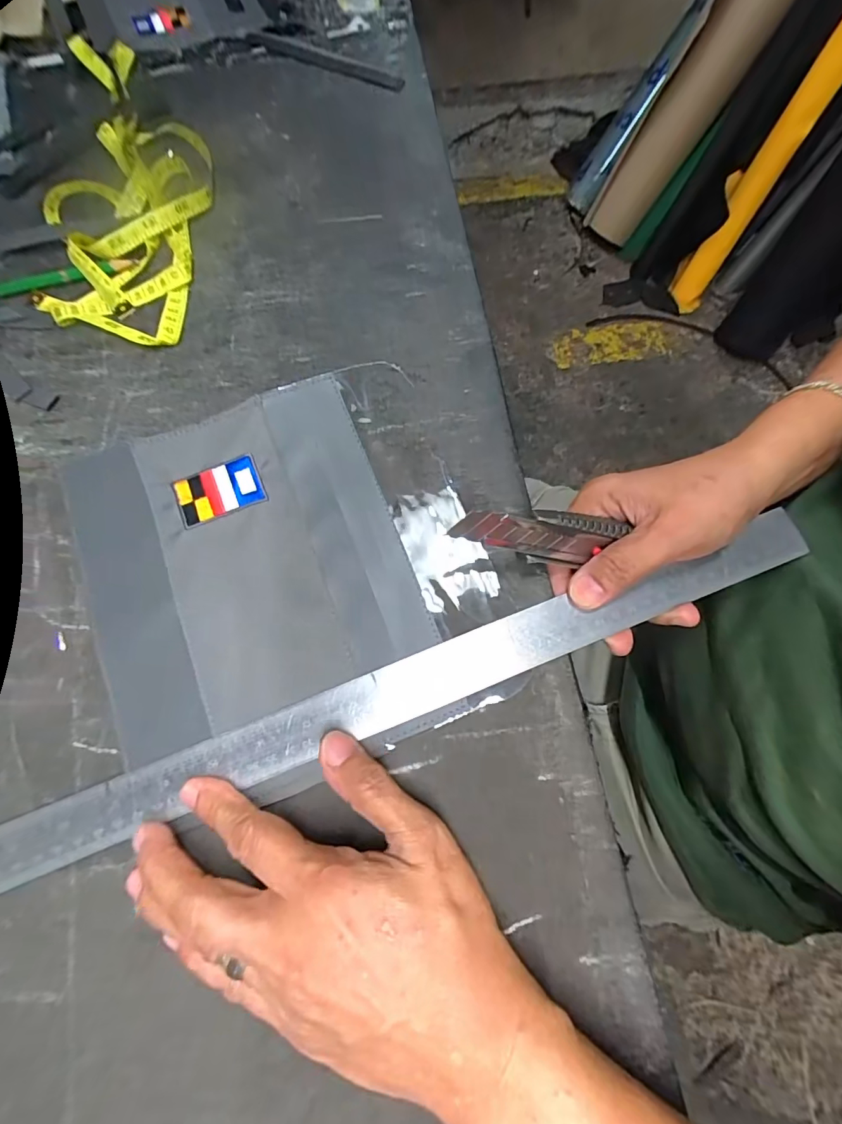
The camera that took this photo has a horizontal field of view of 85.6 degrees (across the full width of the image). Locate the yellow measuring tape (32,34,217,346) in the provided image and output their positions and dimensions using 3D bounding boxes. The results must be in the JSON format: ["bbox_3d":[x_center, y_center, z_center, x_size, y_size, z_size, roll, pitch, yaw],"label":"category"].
[{"bbox_3d":[-0.212,-0.282,0.334,0.112,0.018,0.284,-2,75,0],"label":"yellow measuring tape"}]

